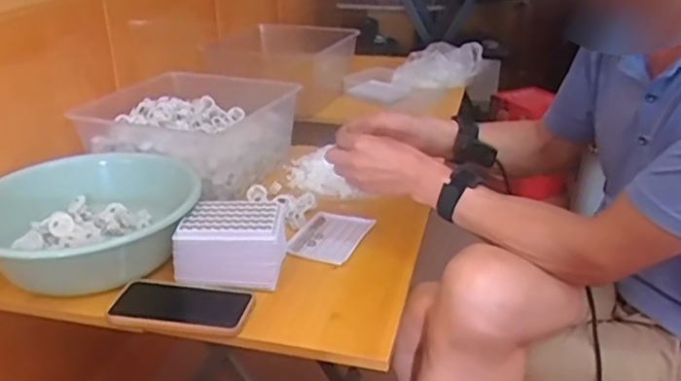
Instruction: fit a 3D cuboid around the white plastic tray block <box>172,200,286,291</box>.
[{"bbox_3d":[-0.142,0.074,0.839,0.134,0.089,0.094,3,26,5],"label":"white plastic tray block"}]

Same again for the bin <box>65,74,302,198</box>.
[{"bbox_3d":[-0.273,-0.107,1.125,0.319,0.124,0.281,11,28,21],"label":"bin"}]

